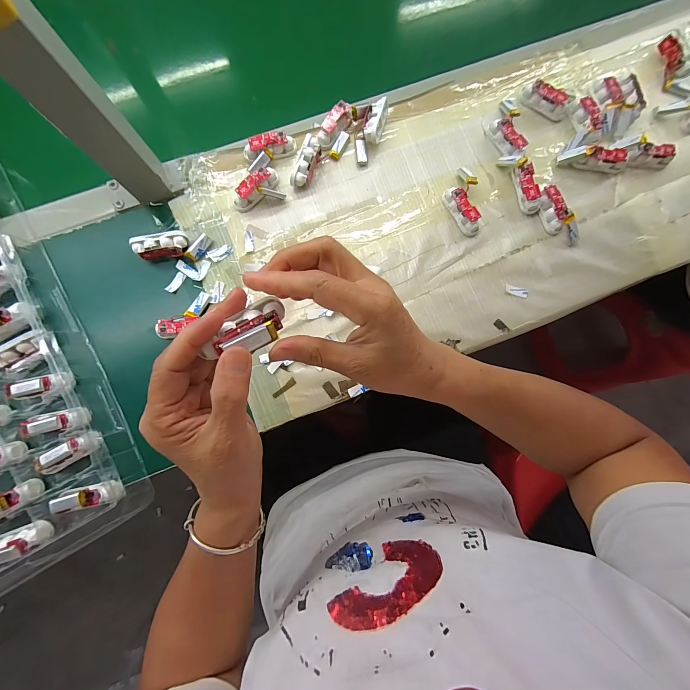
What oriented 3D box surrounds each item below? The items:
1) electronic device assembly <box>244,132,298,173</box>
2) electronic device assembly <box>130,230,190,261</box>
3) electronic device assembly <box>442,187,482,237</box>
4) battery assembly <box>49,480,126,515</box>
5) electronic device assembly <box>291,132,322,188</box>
[{"bbox_3d":[-0.088,-0.232,0.364,0.062,0.018,0.029,-19,83,-5],"label":"electronic device assembly"},{"bbox_3d":[-0.210,-0.113,0.350,0.057,0.018,0.027,-8,83,-3],"label":"electronic device assembly"},{"bbox_3d":[0.140,-0.160,0.363,0.018,0.020,0.061,-27,84,-6],"label":"electronic device assembly"},{"bbox_3d":[-0.258,0.151,0.302,0.058,0.014,0.021,-10,83,-4],"label":"battery assembly"},{"bbox_3d":[-0.045,-0.216,0.364,0.020,0.020,0.059,21,82,1],"label":"electronic device assembly"}]

